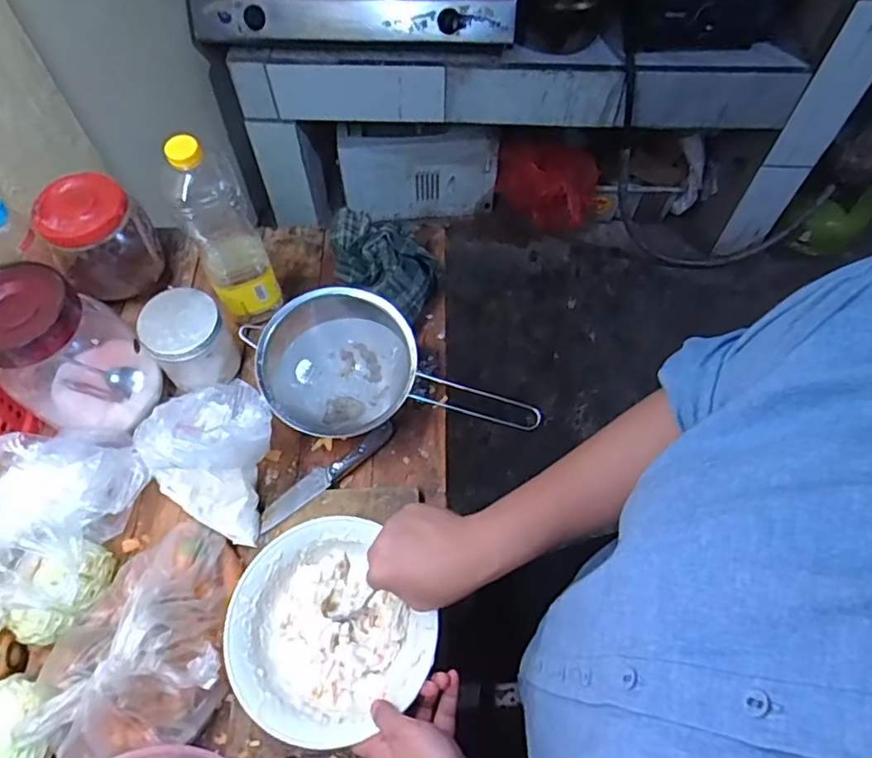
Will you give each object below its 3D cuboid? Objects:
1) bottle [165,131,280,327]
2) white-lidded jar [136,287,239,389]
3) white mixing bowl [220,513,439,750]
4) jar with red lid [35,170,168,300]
[{"bbox_3d":[-0.244,-0.173,0.686,0.069,0.251,0.084,-20,62,-10],"label":"bottle"},{"bbox_3d":[-0.286,-0.042,0.704,0.084,0.099,0.079,0,60,1],"label":"white-lidded jar"},{"bbox_3d":[-0.095,0.230,0.559,0.186,0.048,0.185,0,60,1],"label":"white mixing bowl"},{"bbox_3d":[-0.411,-0.169,0.747,0.109,0.127,0.103,0,60,1],"label":"jar with red lid"}]

